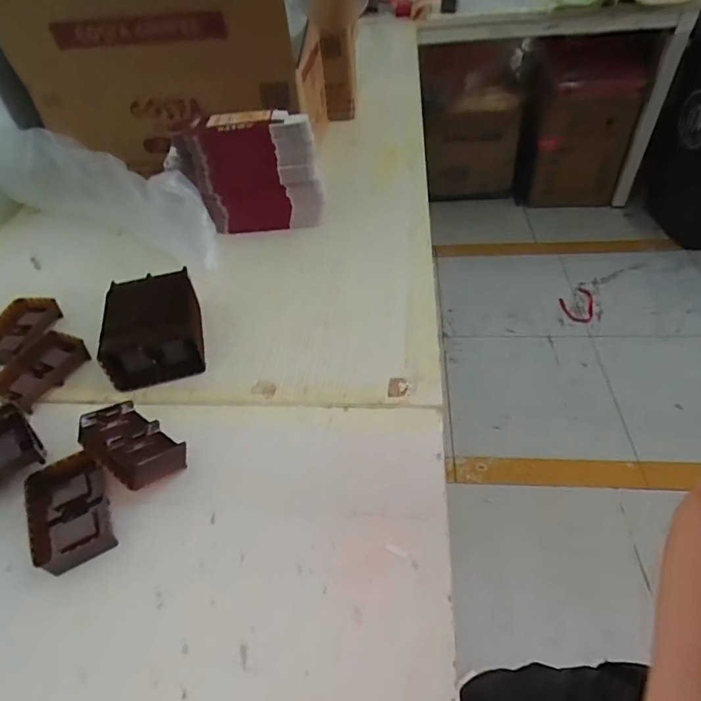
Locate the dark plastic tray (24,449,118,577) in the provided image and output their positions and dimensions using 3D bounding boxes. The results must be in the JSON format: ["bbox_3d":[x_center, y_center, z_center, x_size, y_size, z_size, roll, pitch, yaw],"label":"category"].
[{"bbox_3d":[-0.240,0.136,0.417,0.056,0.025,0.094,-23,48,-18],"label":"dark plastic tray"}]

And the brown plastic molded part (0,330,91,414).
[{"bbox_3d":[-0.340,0.020,0.538,0.053,0.025,0.093,16,49,19],"label":"brown plastic molded part"}]

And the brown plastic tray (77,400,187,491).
[{"bbox_3d":[-0.203,0.086,0.452,0.096,0.039,0.059,25,52,27],"label":"brown plastic tray"}]

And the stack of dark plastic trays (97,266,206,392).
[{"bbox_3d":[-0.221,-0.027,0.553,0.096,0.056,0.127,-13,46,-9],"label":"stack of dark plastic trays"}]

